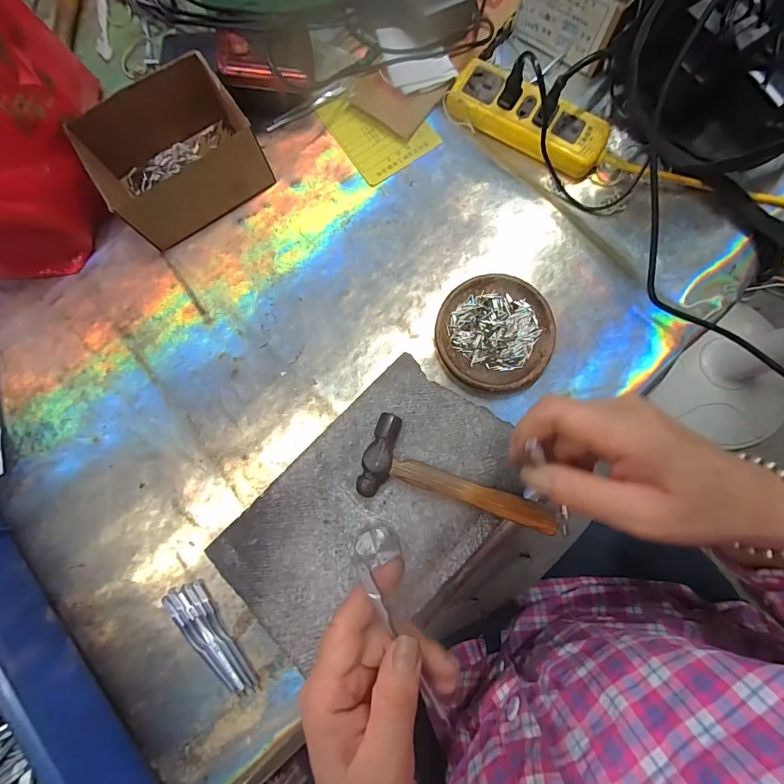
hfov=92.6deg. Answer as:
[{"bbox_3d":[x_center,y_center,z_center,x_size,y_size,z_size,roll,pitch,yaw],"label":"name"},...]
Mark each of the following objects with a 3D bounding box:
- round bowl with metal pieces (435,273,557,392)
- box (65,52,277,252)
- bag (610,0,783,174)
[{"bbox_3d":[0.100,-0.058,0.371,0.109,0.018,0.112,0,81,2],"label":"round bowl with metal pieces"},{"bbox_3d":[-0.223,-0.246,0.388,0.146,0.074,0.117,-33,81,-4],"label":"box"},{"bbox_3d":[0.342,-0.346,0.371,0.197,0.122,0.197,29,83,6],"label":"bag"}]

